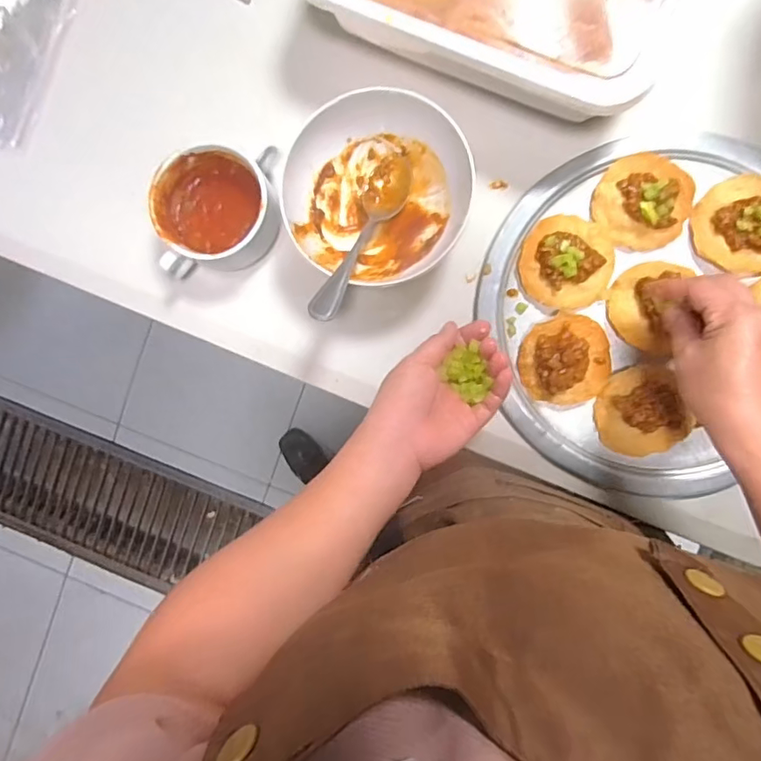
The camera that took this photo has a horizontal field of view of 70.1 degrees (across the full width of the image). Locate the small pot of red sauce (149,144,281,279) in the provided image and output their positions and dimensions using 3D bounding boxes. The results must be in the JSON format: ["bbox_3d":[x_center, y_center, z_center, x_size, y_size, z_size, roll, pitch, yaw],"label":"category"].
[{"bbox_3d":[-0.144,-0.152,0.492,0.105,0.055,0.116,-5,91,7],"label":"small pot of red sauce"}]

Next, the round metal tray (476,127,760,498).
[{"bbox_3d":[0.249,-0.059,0.466,0.291,0.030,0.293,-17,90,7],"label":"round metal tray"}]

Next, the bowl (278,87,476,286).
[{"bbox_3d":[-0.003,-0.163,0.471,0.151,0.064,0.149,0,92,7],"label":"bowl"}]

